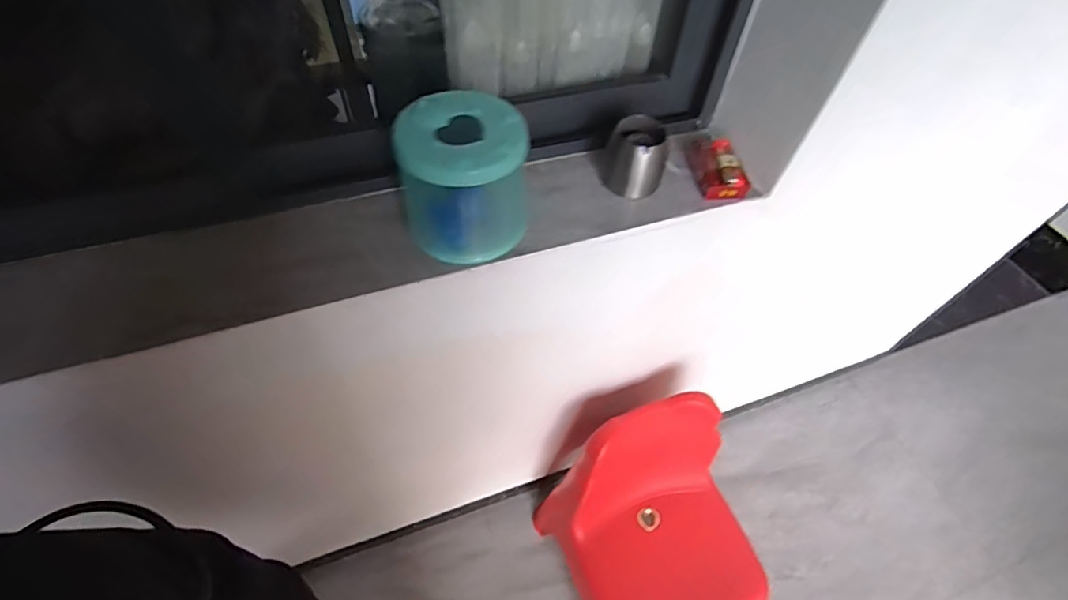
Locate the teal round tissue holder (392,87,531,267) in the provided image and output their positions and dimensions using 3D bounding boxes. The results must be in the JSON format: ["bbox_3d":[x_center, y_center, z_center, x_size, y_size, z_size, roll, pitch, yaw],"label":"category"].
[{"bbox_3d":[-0.075,-0.130,0.534,0.123,0.127,0.110,-17,56,-14],"label":"teal round tissue holder"}]

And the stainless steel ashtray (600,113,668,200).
[{"bbox_3d":[0.130,-0.175,0.625,0.067,0.086,0.056,-15,55,-13],"label":"stainless steel ashtray"}]

